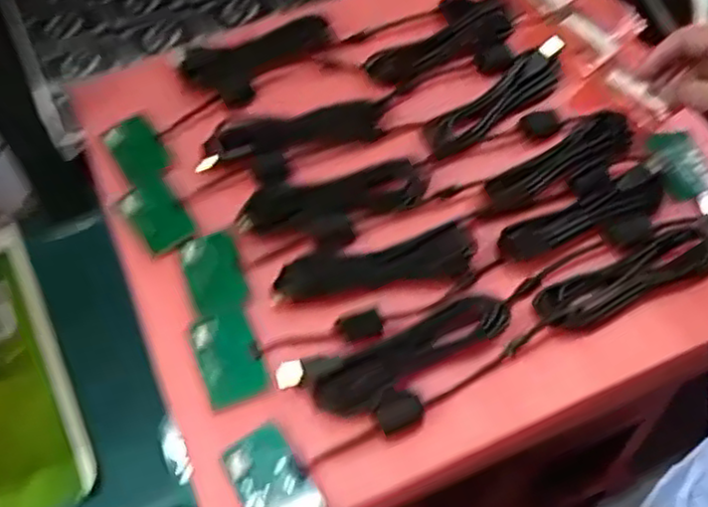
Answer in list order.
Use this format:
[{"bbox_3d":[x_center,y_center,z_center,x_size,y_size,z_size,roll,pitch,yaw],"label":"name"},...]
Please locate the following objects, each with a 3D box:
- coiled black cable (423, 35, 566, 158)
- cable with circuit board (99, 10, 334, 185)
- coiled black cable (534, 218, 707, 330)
[{"bbox_3d":[0.125,-0.134,0.599,0.162,0.017,0.040,-37,67,-18],"label":"coiled black cable"},{"bbox_3d":[-0.116,-0.149,0.603,0.223,0.023,0.065,-41,68,-19],"label":"cable with circuit board"},{"bbox_3d":[0.201,0.014,0.510,0.154,0.015,0.043,-24,63,-12],"label":"coiled black cable"}]

